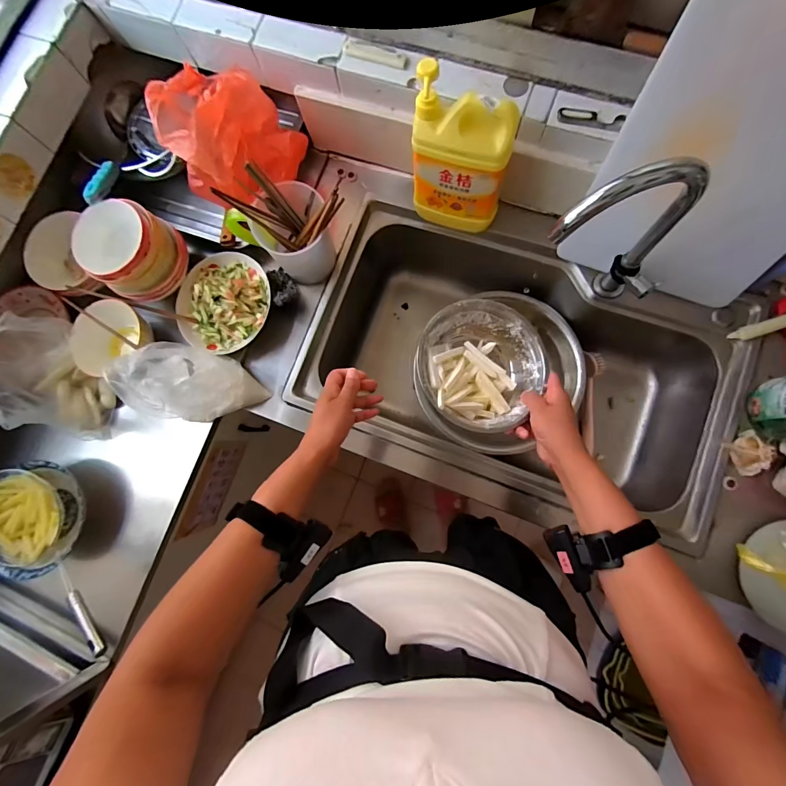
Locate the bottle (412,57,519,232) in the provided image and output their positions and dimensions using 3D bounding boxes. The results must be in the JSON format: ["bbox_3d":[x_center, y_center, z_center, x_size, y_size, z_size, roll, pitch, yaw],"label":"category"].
[{"bbox_3d":[0.103,-0.365,0.603,0.156,0.232,0.069,23,85,8],"label":"bottle"}]

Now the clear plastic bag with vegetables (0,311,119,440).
[{"bbox_3d":[-0.619,-0.022,0.655,0.109,0.205,0.199,-16,81,3],"label":"clear plastic bag with vegetables"}]

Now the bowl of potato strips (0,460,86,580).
[{"bbox_3d":[-0.666,0.230,0.704,0.199,0.079,0.200,13,84,7],"label":"bowl of potato strips"}]

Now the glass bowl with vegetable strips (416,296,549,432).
[{"bbox_3d":[0.127,-0.038,0.536,0.171,0.076,0.180,-1,82,5],"label":"glass bowl with vegetable strips"}]

